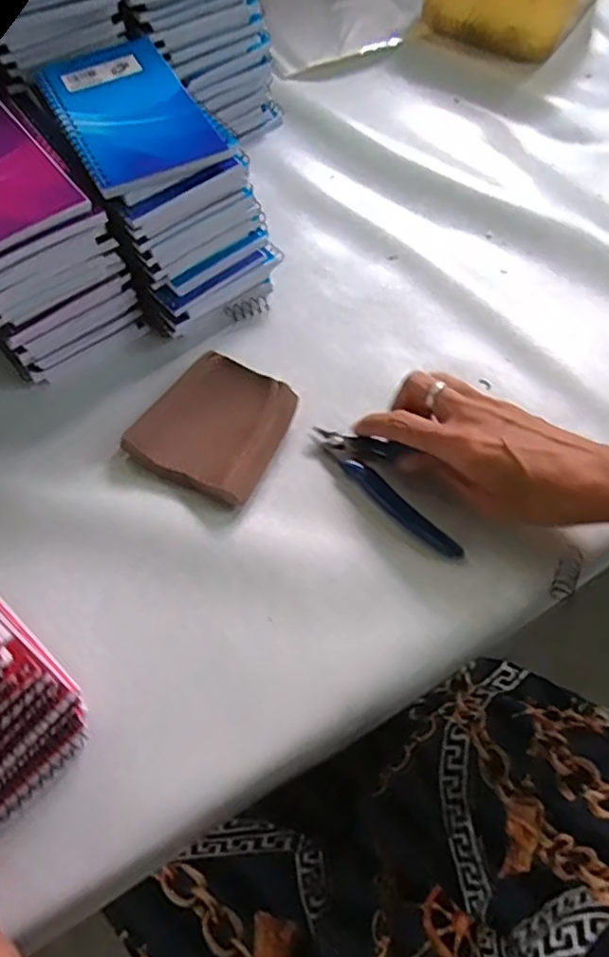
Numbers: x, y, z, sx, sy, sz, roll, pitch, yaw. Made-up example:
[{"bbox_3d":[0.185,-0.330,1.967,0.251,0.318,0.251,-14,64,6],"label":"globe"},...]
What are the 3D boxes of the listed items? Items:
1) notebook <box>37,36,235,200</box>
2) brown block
[{"bbox_3d":[-0.110,-0.234,0.388,0.084,0.009,0.135,-26,66,-14],"label":"notebook"},{"bbox_3d":[-0.055,-0.032,0.396,0.084,0.020,0.089,26,64,13],"label":"brown block"}]

